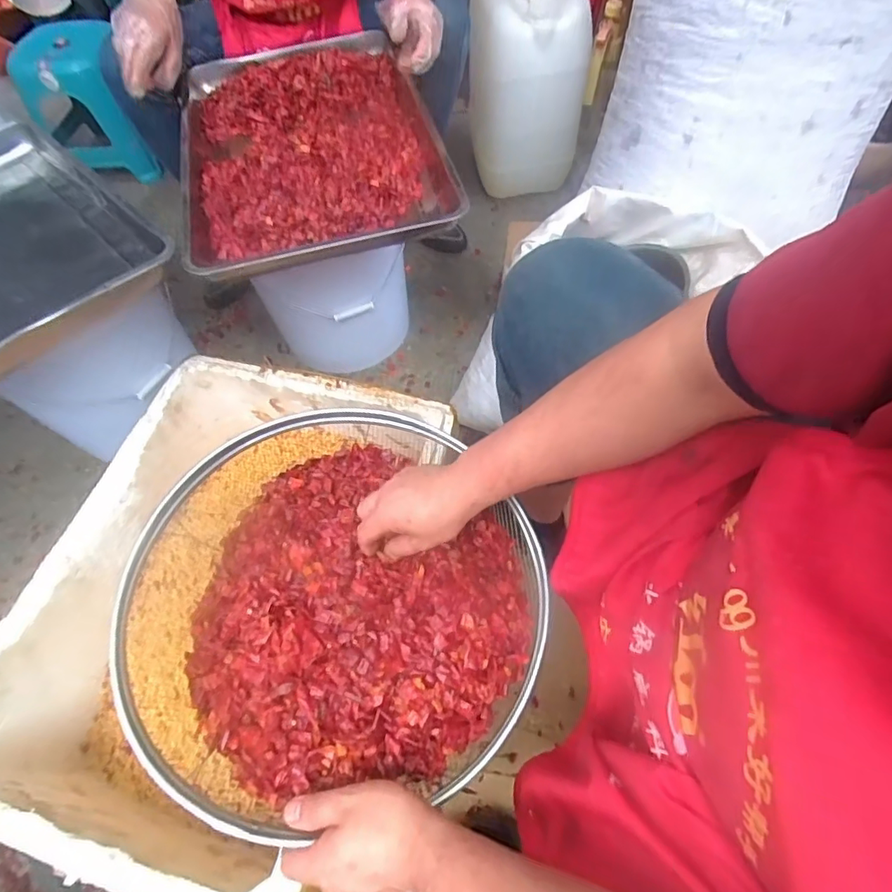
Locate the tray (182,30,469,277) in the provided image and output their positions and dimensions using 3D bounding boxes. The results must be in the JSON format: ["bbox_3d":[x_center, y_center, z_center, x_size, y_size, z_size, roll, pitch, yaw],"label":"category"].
[{"bbox_3d":[-0.219,-0.485,0.817,0.398,0.070,0.554,-13,59,-4],"label":"tray"}]

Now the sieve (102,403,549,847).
[{"bbox_3d":[-0.102,0.131,0.495,0.379,0.109,0.358,-2,59,3],"label":"sieve"}]

